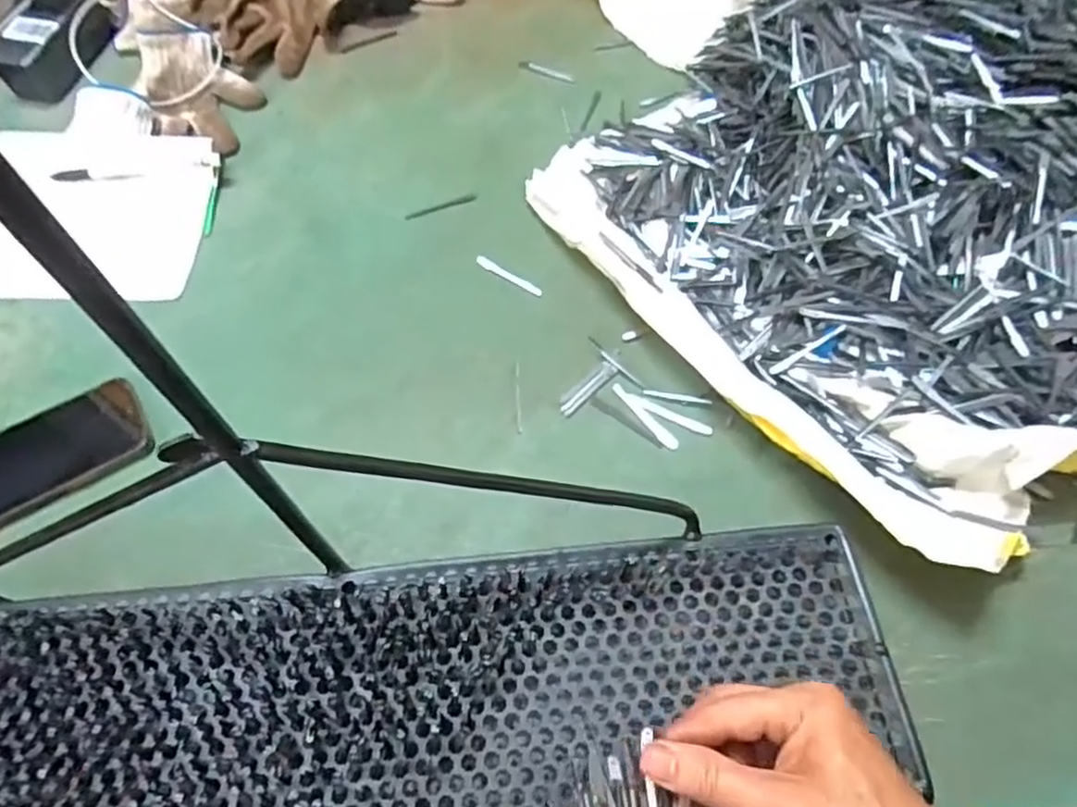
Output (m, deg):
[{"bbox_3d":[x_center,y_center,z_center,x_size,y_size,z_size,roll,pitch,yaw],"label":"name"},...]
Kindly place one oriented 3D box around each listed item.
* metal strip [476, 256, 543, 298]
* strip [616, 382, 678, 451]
[{"bbox_3d":[-0.026,-0.111,0.592,0.072,0.004,0.010,33,65,23],"label":"metal strip"},{"bbox_3d":[0.080,0.010,0.514,0.010,0.005,0.068,-34,65,-16],"label":"strip"}]

